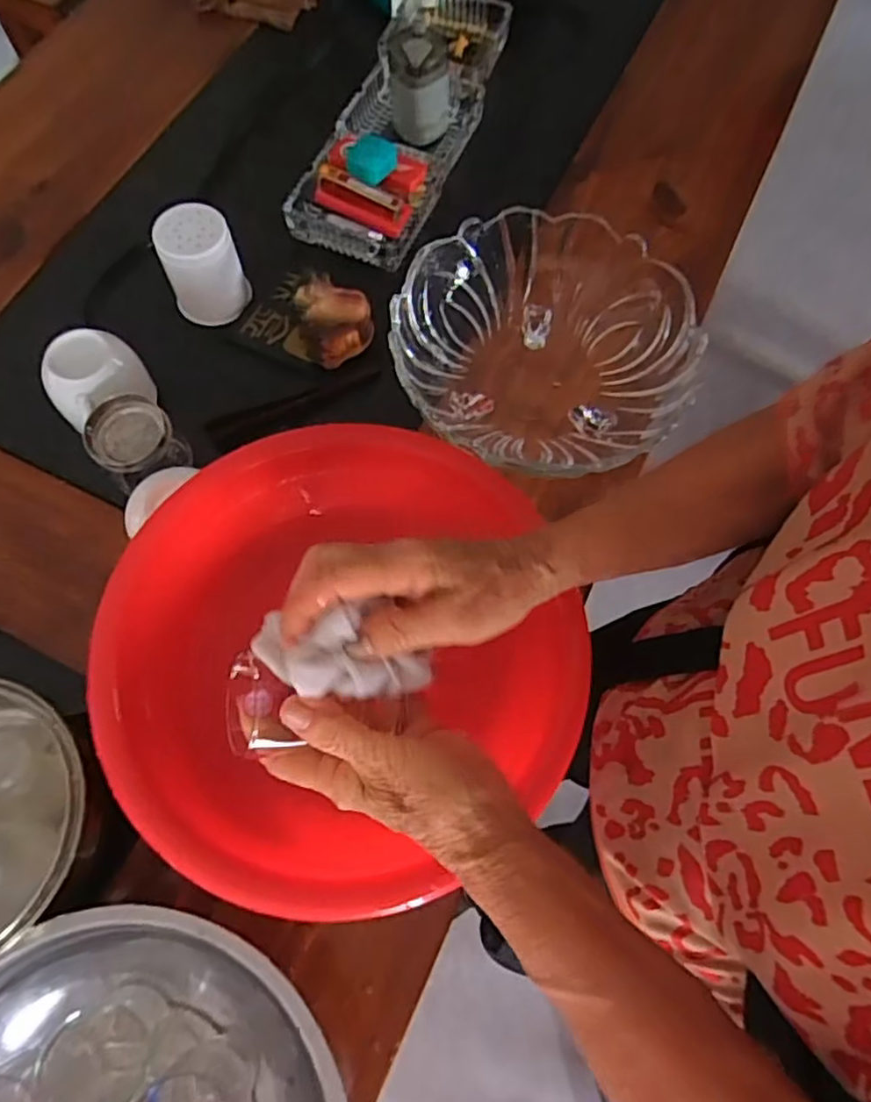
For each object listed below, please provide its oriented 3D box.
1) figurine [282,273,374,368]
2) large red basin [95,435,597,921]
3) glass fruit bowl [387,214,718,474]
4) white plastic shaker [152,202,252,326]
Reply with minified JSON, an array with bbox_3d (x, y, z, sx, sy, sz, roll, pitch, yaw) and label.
[{"bbox_3d":[-0.092,-0.207,0.598,0.068,0.044,0.070,1,69,-2],"label":"figurine"},{"bbox_3d":[-0.062,0.072,0.463,0.292,0.096,0.298,1,69,-2],"label":"large red basin"},{"bbox_3d":[0.084,-0.152,0.535,0.215,0.082,0.210,-41,76,-16],"label":"glass fruit bowl"},{"bbox_3d":[-0.208,-0.257,0.597,0.066,0.075,0.057,-11,70,-7],"label":"white plastic shaker"}]

